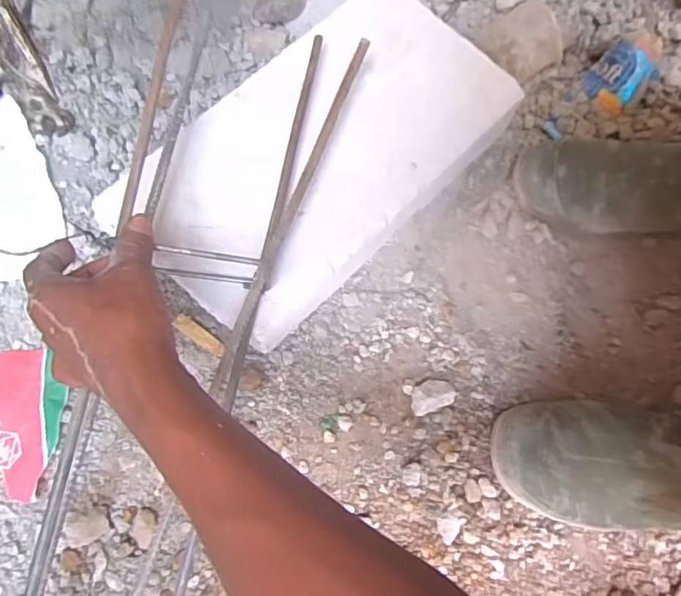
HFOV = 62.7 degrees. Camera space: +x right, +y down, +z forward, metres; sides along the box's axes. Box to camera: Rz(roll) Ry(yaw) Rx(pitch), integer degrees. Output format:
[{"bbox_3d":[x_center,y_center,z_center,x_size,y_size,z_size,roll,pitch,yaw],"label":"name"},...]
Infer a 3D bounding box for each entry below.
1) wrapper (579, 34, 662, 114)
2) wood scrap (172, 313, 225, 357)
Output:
[{"bbox_3d":[0.320,-0.257,0.620,0.093,0.030,0.062,-40,79,-9],"label":"wrapper"},{"bbox_3d":[-0.136,0.035,0.539,0.059,0.005,0.015,34,78,8],"label":"wood scrap"}]

